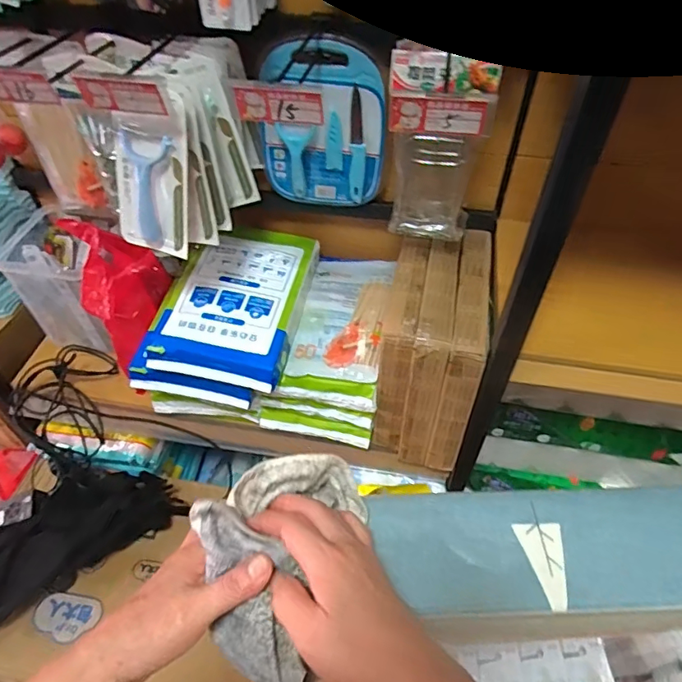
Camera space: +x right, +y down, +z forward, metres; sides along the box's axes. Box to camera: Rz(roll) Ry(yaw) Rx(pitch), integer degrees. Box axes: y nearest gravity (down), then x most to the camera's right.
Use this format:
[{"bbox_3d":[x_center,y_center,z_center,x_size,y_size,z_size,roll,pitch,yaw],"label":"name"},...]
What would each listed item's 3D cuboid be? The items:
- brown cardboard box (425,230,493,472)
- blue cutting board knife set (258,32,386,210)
[{"bbox_3d":[0.198,0.008,0.836,0.048,0.281,0.293,9,50,9],"label":"brown cardboard box"},{"bbox_3d":[-0.028,-0.303,0.746,0.187,0.264,0.045,8,51,3],"label":"blue cutting board knife set"}]

